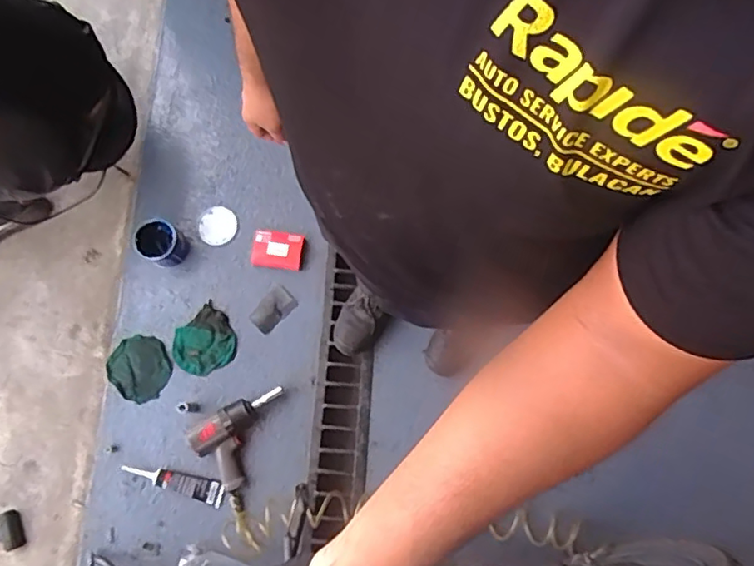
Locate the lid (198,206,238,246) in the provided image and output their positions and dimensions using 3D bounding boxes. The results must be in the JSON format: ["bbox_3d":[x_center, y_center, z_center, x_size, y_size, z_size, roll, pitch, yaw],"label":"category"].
[{"bbox_3d":[-0.417,-0.149,1.528,0.093,0.011,0.102,0,79,1],"label":"lid"}]

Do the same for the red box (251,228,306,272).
[{"bbox_3d":[-0.253,-0.085,1.486,0.136,0.038,0.095,6,79,2],"label":"red box"}]

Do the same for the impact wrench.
[{"bbox_3d":[-0.307,0.362,1.385,0.239,0.061,0.180,-33,80,-5],"label":"impact wrench"}]

